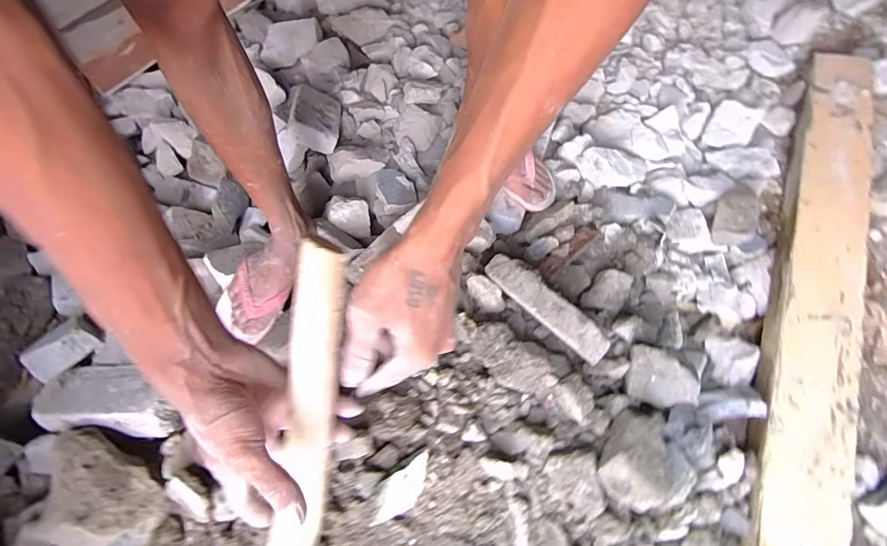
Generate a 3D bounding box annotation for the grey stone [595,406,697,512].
[{"bbox_3d":[0.285,0.267,0.595,0.128,0.047,0.123,-1,66,2],"label":"grey stone"}]

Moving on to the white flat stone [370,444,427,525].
[{"bbox_3d":[-0.054,0.292,0.566,0.106,0.009,0.052,-41,105,-30],"label":"white flat stone"}]

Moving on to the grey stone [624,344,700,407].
[{"bbox_3d":[0.340,0.163,0.650,0.099,0.030,0.078,16,68,10],"label":"grey stone"}]

